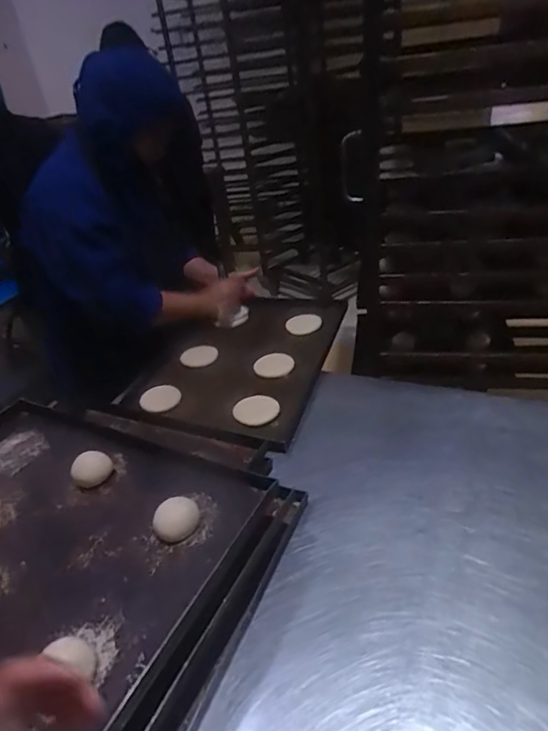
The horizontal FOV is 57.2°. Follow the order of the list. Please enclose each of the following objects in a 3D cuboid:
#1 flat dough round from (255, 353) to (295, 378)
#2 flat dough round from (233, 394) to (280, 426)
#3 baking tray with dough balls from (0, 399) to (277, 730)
[{"bbox_3d":[-0.001,-0.001,1.141,0.086,0.009,0.074,-22,42,-11],"label":"flat dough round"},{"bbox_3d":[-0.034,0.087,1.024,0.084,0.009,0.088,-6,32,4],"label":"flat dough round"},{"bbox_3d":[-0.323,0.219,0.688,0.570,0.062,0.387,10,37,27],"label":"baking tray with dough balls"}]

